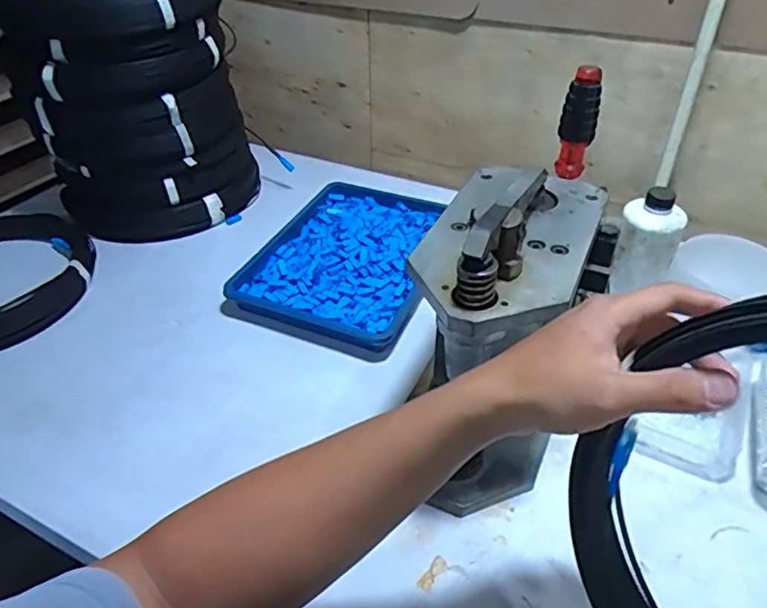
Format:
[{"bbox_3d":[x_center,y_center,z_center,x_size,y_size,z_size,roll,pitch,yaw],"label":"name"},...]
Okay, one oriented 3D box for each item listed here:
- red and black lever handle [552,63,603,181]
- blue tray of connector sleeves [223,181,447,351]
[{"bbox_3d":[0.191,-0.176,0.568,0.029,0.103,0.022,-8,40,-9],"label":"red and black lever handle"},{"bbox_3d":[-0.044,-0.074,0.844,0.233,0.036,0.333,13,41,16],"label":"blue tray of connector sleeves"}]

